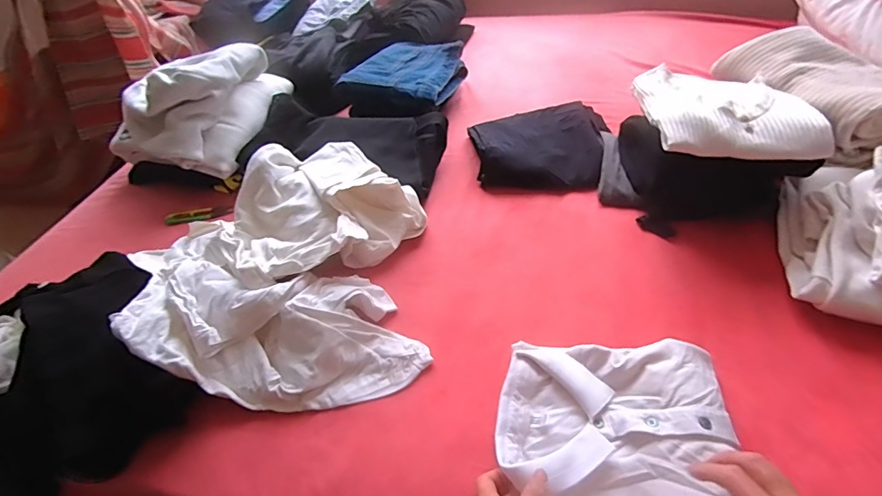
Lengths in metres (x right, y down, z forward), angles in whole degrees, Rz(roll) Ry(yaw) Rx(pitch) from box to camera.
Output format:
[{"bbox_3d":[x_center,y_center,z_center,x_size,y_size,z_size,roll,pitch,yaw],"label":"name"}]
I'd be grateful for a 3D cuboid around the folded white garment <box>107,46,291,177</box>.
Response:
[{"bbox_3d":[-0.474,-0.294,0.891,0.253,0.145,0.274,8,48,13],"label":"folded white garment"}]

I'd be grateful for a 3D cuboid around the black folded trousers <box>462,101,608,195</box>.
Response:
[{"bbox_3d":[0.187,-0.191,0.861,0.250,0.045,0.212,-2,49,4],"label":"black folded trousers"}]

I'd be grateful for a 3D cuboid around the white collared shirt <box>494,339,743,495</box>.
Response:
[{"bbox_3d":[0.182,0.207,0.489,0.233,0.038,0.232,3,50,8],"label":"white collared shirt"}]

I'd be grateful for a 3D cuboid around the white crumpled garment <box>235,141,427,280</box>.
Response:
[{"bbox_3d":[-0.178,-0.065,0.731,0.264,0.127,0.214,-28,52,-18],"label":"white crumpled garment"}]

